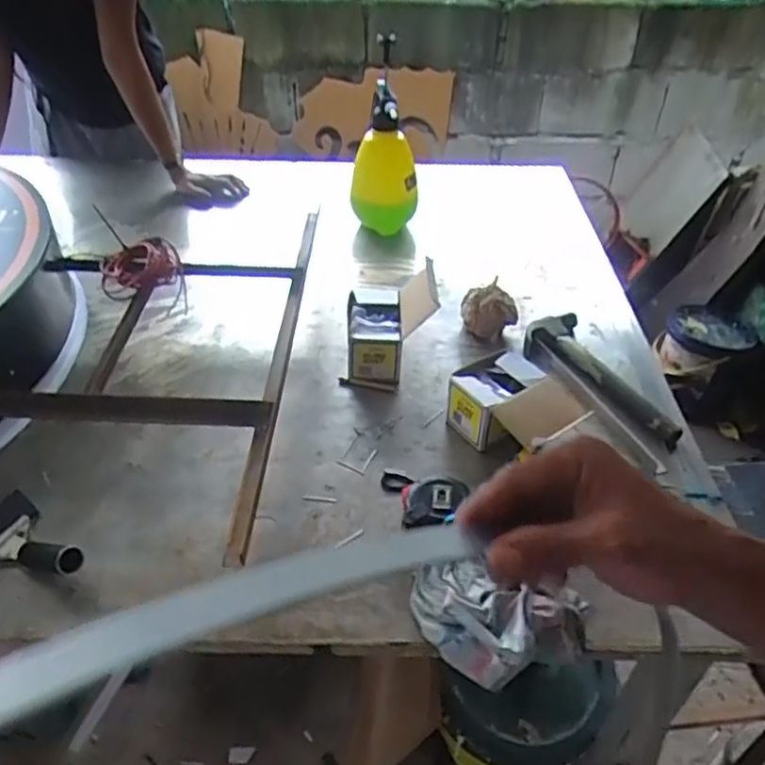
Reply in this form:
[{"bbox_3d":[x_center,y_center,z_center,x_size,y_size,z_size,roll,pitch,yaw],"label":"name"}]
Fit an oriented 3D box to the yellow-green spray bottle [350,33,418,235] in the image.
[{"bbox_3d":[0.003,-0.447,1.255,0.121,0.333,0.112,2,42,1],"label":"yellow-green spray bottle"}]

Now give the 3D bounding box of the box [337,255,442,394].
[{"bbox_3d":[0.011,-0.091,1.005,0.134,0.151,0.149,4,42,4],"label":"box"}]

